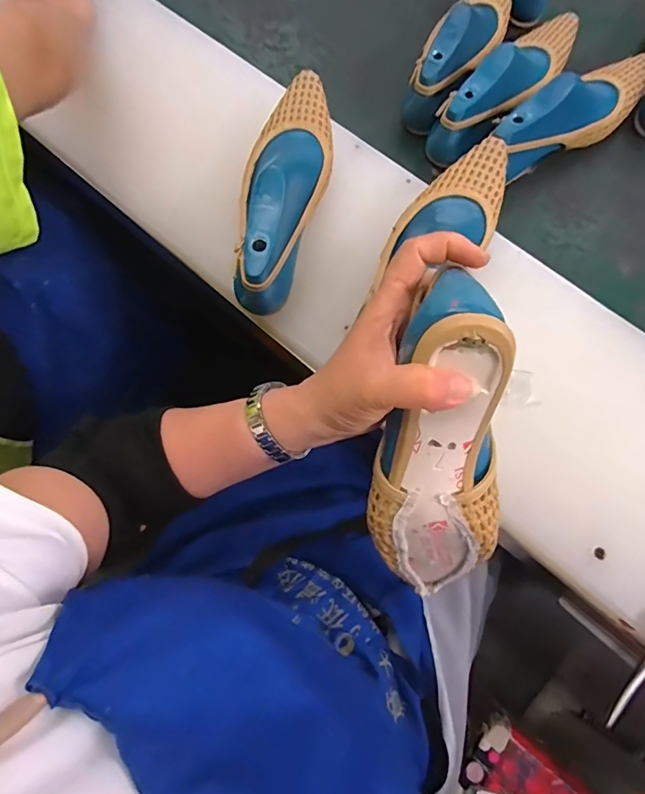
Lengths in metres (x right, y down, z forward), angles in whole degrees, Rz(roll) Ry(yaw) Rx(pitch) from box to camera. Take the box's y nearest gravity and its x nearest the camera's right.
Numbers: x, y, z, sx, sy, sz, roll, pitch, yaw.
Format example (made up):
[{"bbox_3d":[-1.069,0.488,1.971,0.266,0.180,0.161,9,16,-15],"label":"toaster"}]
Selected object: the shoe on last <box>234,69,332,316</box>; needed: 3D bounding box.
[{"bbox_3d":[-0.035,-0.204,0.426,0.076,0.076,0.244,3,72,-1],"label":"shoe on last"}]

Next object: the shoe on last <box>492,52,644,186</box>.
[{"bbox_3d":[0.289,-0.321,0.520,0.234,0.096,0.068,-40,77,-13],"label":"shoe on last"}]

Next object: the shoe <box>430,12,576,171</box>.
[{"bbox_3d":[0.223,-0.372,0.533,0.065,0.079,0.240,41,75,11],"label":"shoe"}]

